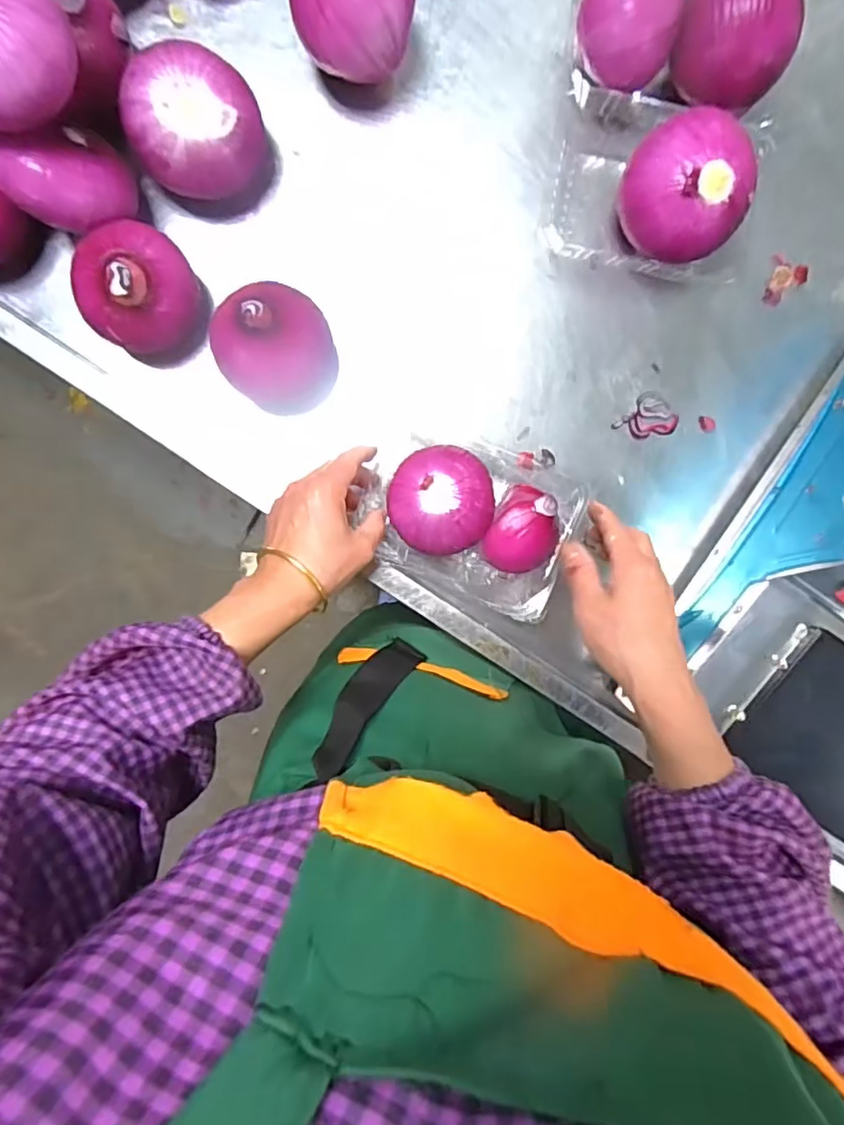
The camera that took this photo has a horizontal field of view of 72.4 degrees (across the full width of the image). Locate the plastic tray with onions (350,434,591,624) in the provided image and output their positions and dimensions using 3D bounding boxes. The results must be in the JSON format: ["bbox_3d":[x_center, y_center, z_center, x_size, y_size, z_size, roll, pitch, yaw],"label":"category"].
[{"bbox_3d":[0.040,-0.037,0.487,0.167,0.079,0.137,21,94,-5],"label":"plastic tray with onions"}]

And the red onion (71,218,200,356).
[{"bbox_3d":[-0.221,-0.214,0.455,0.079,0.076,0.089,34,93,-6],"label":"red onion"}]

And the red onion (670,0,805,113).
[{"bbox_3d":[0.239,-0.400,0.452,0.085,0.087,0.072,39,92,-6],"label":"red onion"}]

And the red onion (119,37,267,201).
[{"bbox_3d":[-0.173,-0.339,0.447,0.093,0.071,0.094,0,95,-3],"label":"red onion"}]

